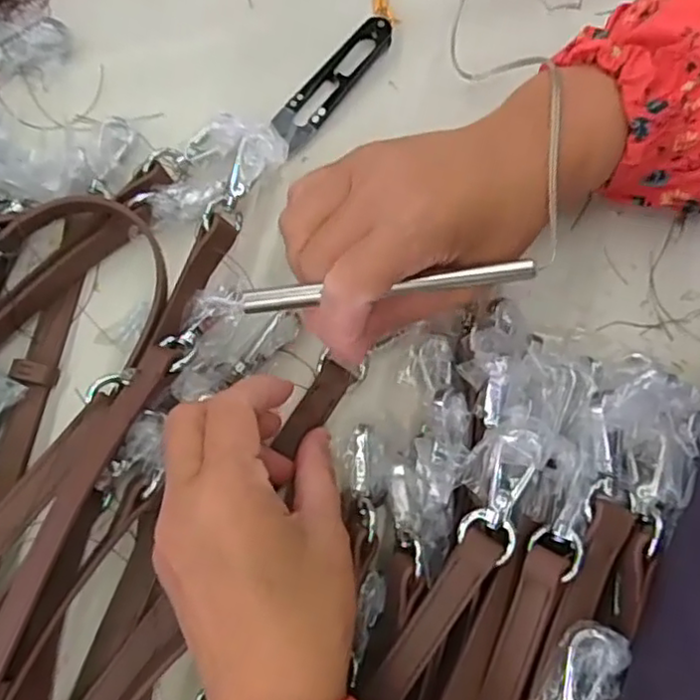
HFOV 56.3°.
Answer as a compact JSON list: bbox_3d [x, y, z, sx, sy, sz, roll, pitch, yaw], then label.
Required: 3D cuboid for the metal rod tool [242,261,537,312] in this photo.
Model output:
[{"bbox_3d":[0.017,-0.026,0.271,0.123,0.005,0.008,-7,77,-4],"label":"metal rod tool"}]

